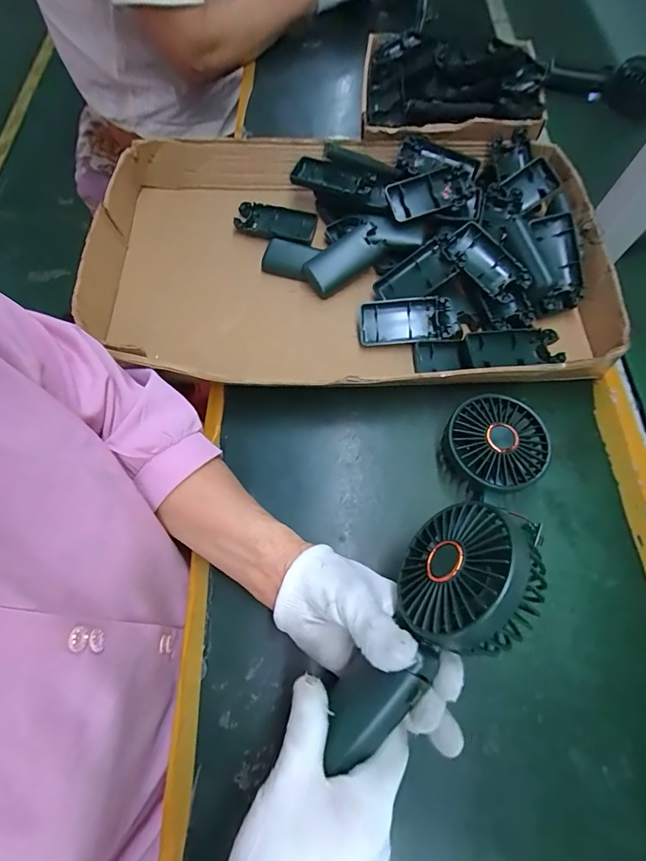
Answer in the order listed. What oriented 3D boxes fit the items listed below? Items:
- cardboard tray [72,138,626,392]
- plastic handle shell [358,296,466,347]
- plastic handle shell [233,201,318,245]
[{"bbox_3d":[0.024,-0.194,0.450,0.527,0.073,0.319,2,67,-2],"label":"cardboard tray"},{"bbox_3d":[0.090,-0.113,0.433,0.103,0.020,0.050,3,98,3],"label":"plastic handle shell"},{"bbox_3d":[-0.054,-0.246,0.494,0.094,0.016,0.050,19,67,5],"label":"plastic handle shell"}]

